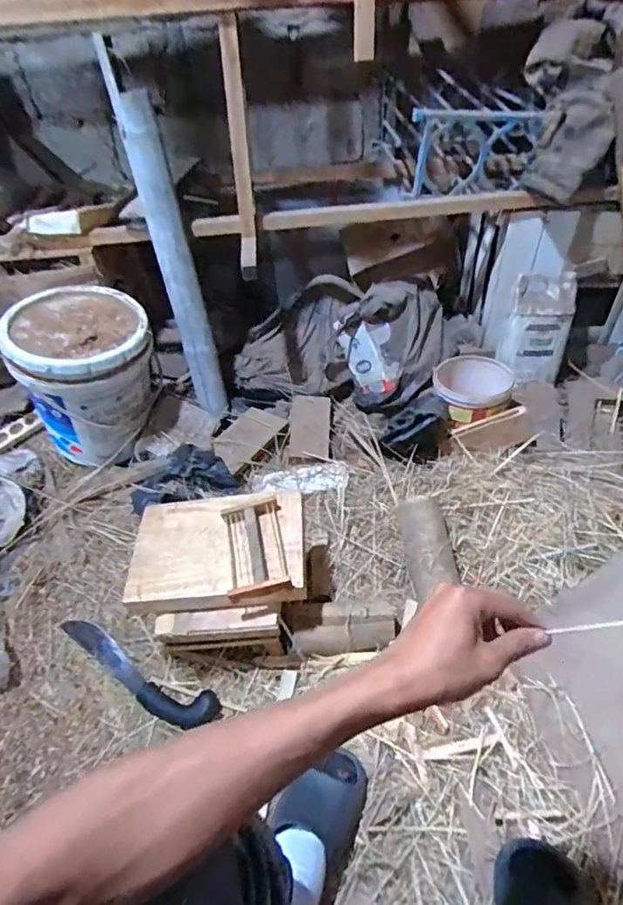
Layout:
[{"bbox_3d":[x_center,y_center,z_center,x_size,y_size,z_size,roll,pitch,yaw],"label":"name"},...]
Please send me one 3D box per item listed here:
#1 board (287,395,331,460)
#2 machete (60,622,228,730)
[{"bbox_3d":[-0.002,-0.068,1.331,0.103,0.017,0.206,7,53,-3],"label":"board"},{"bbox_3d":[-0.325,0.390,0.924,0.335,0.035,0.069,16,47,22],"label":"machete"}]

